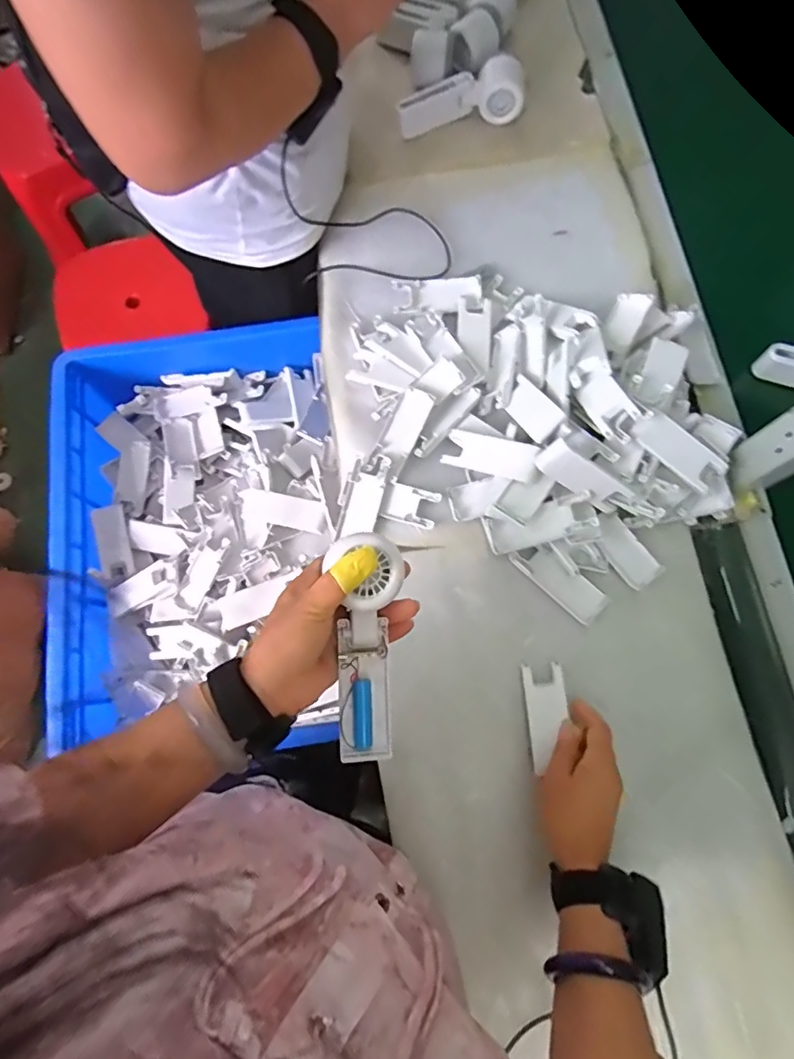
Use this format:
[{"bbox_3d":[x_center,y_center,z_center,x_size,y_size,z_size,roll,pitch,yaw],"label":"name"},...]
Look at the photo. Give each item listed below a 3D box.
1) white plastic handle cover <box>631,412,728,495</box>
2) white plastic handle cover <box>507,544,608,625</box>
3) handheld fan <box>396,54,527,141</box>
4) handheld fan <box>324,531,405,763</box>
[{"bbox_3d":[0.282,-0.079,0.542,0.094,0.020,0.042,39,80,11],"label":"white plastic handle cover"},{"bbox_3d":[0.167,0.052,0.556,0.100,0.007,0.037,42,81,11],"label":"white plastic handle cover"},{"bbox_3d":[0.084,-0.566,0.713,0.164,0.052,0.054,-9,75,-1],"label":"handheld fan"},{"bbox_3d":[-0.025,0.088,0.405,0.051,0.025,0.168,4,98,3],"label":"handheld fan"}]

